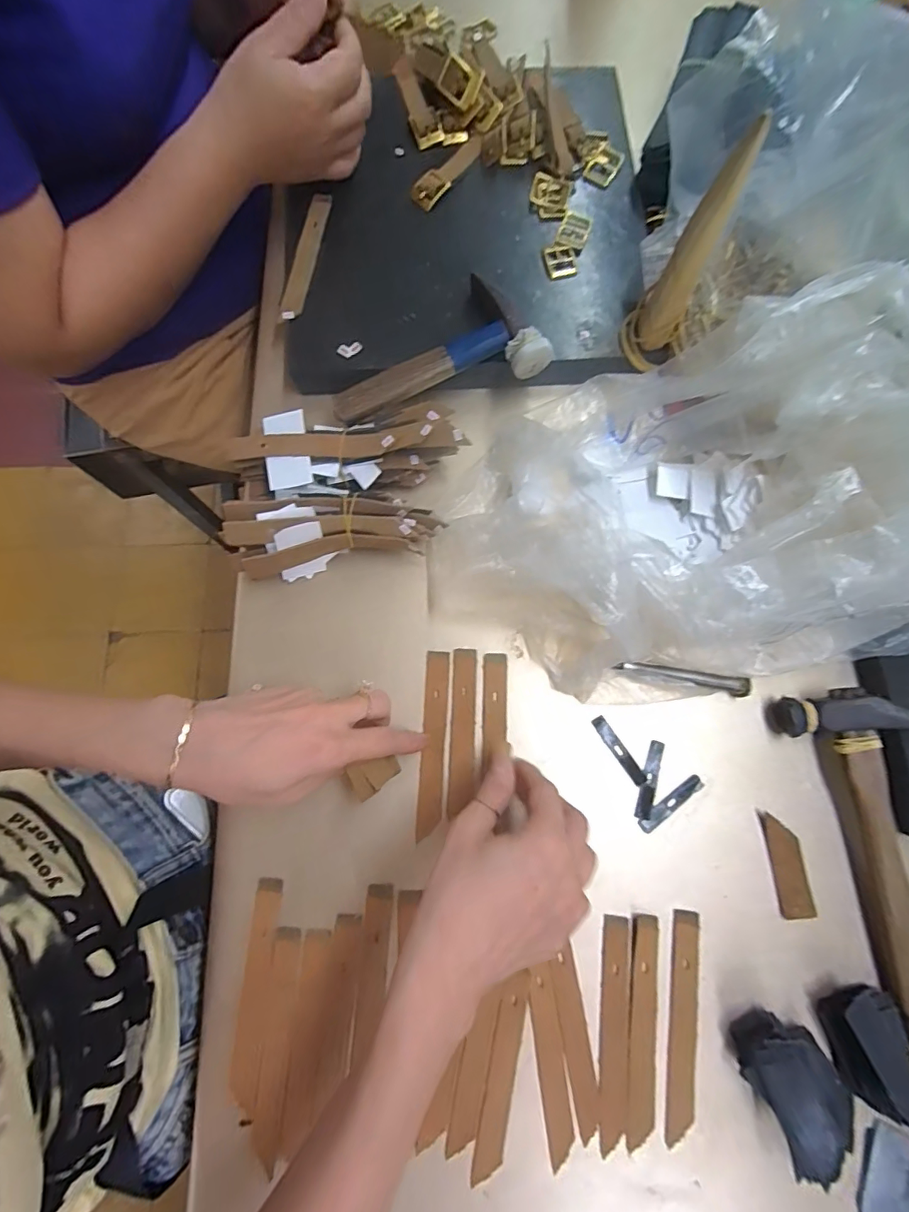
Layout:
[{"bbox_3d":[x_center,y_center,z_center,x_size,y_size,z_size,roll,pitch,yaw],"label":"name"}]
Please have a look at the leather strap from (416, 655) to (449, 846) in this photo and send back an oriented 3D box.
[{"bbox_3d":[-0.015,0.096,0.352,0.017,0.004,0.126,4,79,1],"label":"leather strap"}]

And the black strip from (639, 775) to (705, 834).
[{"bbox_3d":[0.150,0.136,0.343,0.053,0.004,0.010,-35,82,-6],"label":"black strip"}]

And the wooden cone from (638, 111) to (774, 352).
[{"bbox_3d":[0.155,-0.227,0.327,0.027,0.148,0.029,11,80,2],"label":"wooden cone"}]

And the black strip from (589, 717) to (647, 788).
[{"bbox_3d":[0.116,0.102,0.351,0.010,0.004,0.053,-35,82,-6],"label":"black strip"}]

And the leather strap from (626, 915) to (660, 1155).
[{"bbox_3d":[0.120,0.266,0.314,0.016,0.004,0.124,7,78,1],"label":"leather strap"}]

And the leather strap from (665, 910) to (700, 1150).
[{"bbox_3d":[0.145,0.264,0.317,0.020,0.004,0.125,7,75,4],"label":"leather strap"}]

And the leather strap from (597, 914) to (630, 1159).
[{"bbox_3d":[0.101,0.268,0.317,0.018,0.004,0.126,5,76,7],"label":"leather strap"}]

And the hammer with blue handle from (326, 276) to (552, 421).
[{"bbox_3d":[-0.017,-0.197,0.377,0.162,0.028,0.077,-16,80,-3],"label":"hammer with blue handle"}]

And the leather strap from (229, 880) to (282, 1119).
[{"bbox_3d":[-0.126,0.243,0.315,0.018,0.004,0.126,3,77,1],"label":"leather strap"}]

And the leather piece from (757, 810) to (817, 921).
[{"bbox_3d":[0.224,0.174,0.337,0.022,0.004,0.065,-6,77,2],"label":"leather piece"}]

